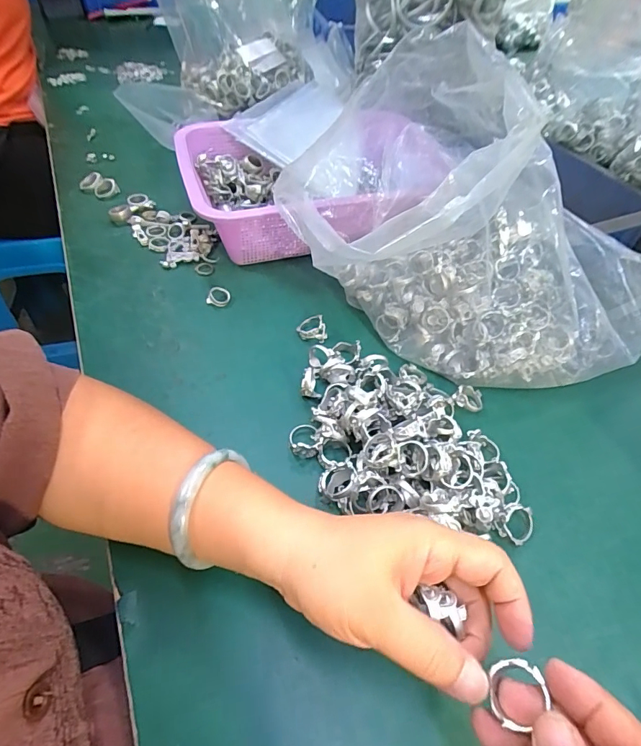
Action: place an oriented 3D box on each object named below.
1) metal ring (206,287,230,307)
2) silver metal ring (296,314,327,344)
[{"bbox_3d":[-0.104,-0.079,0.441,0.020,0.013,0.022,1,50,-1],"label":"metal ring"},{"bbox_3d":[-0.008,-0.044,0.411,0.026,0.014,0.028,1,50,-1],"label":"silver metal ring"}]

